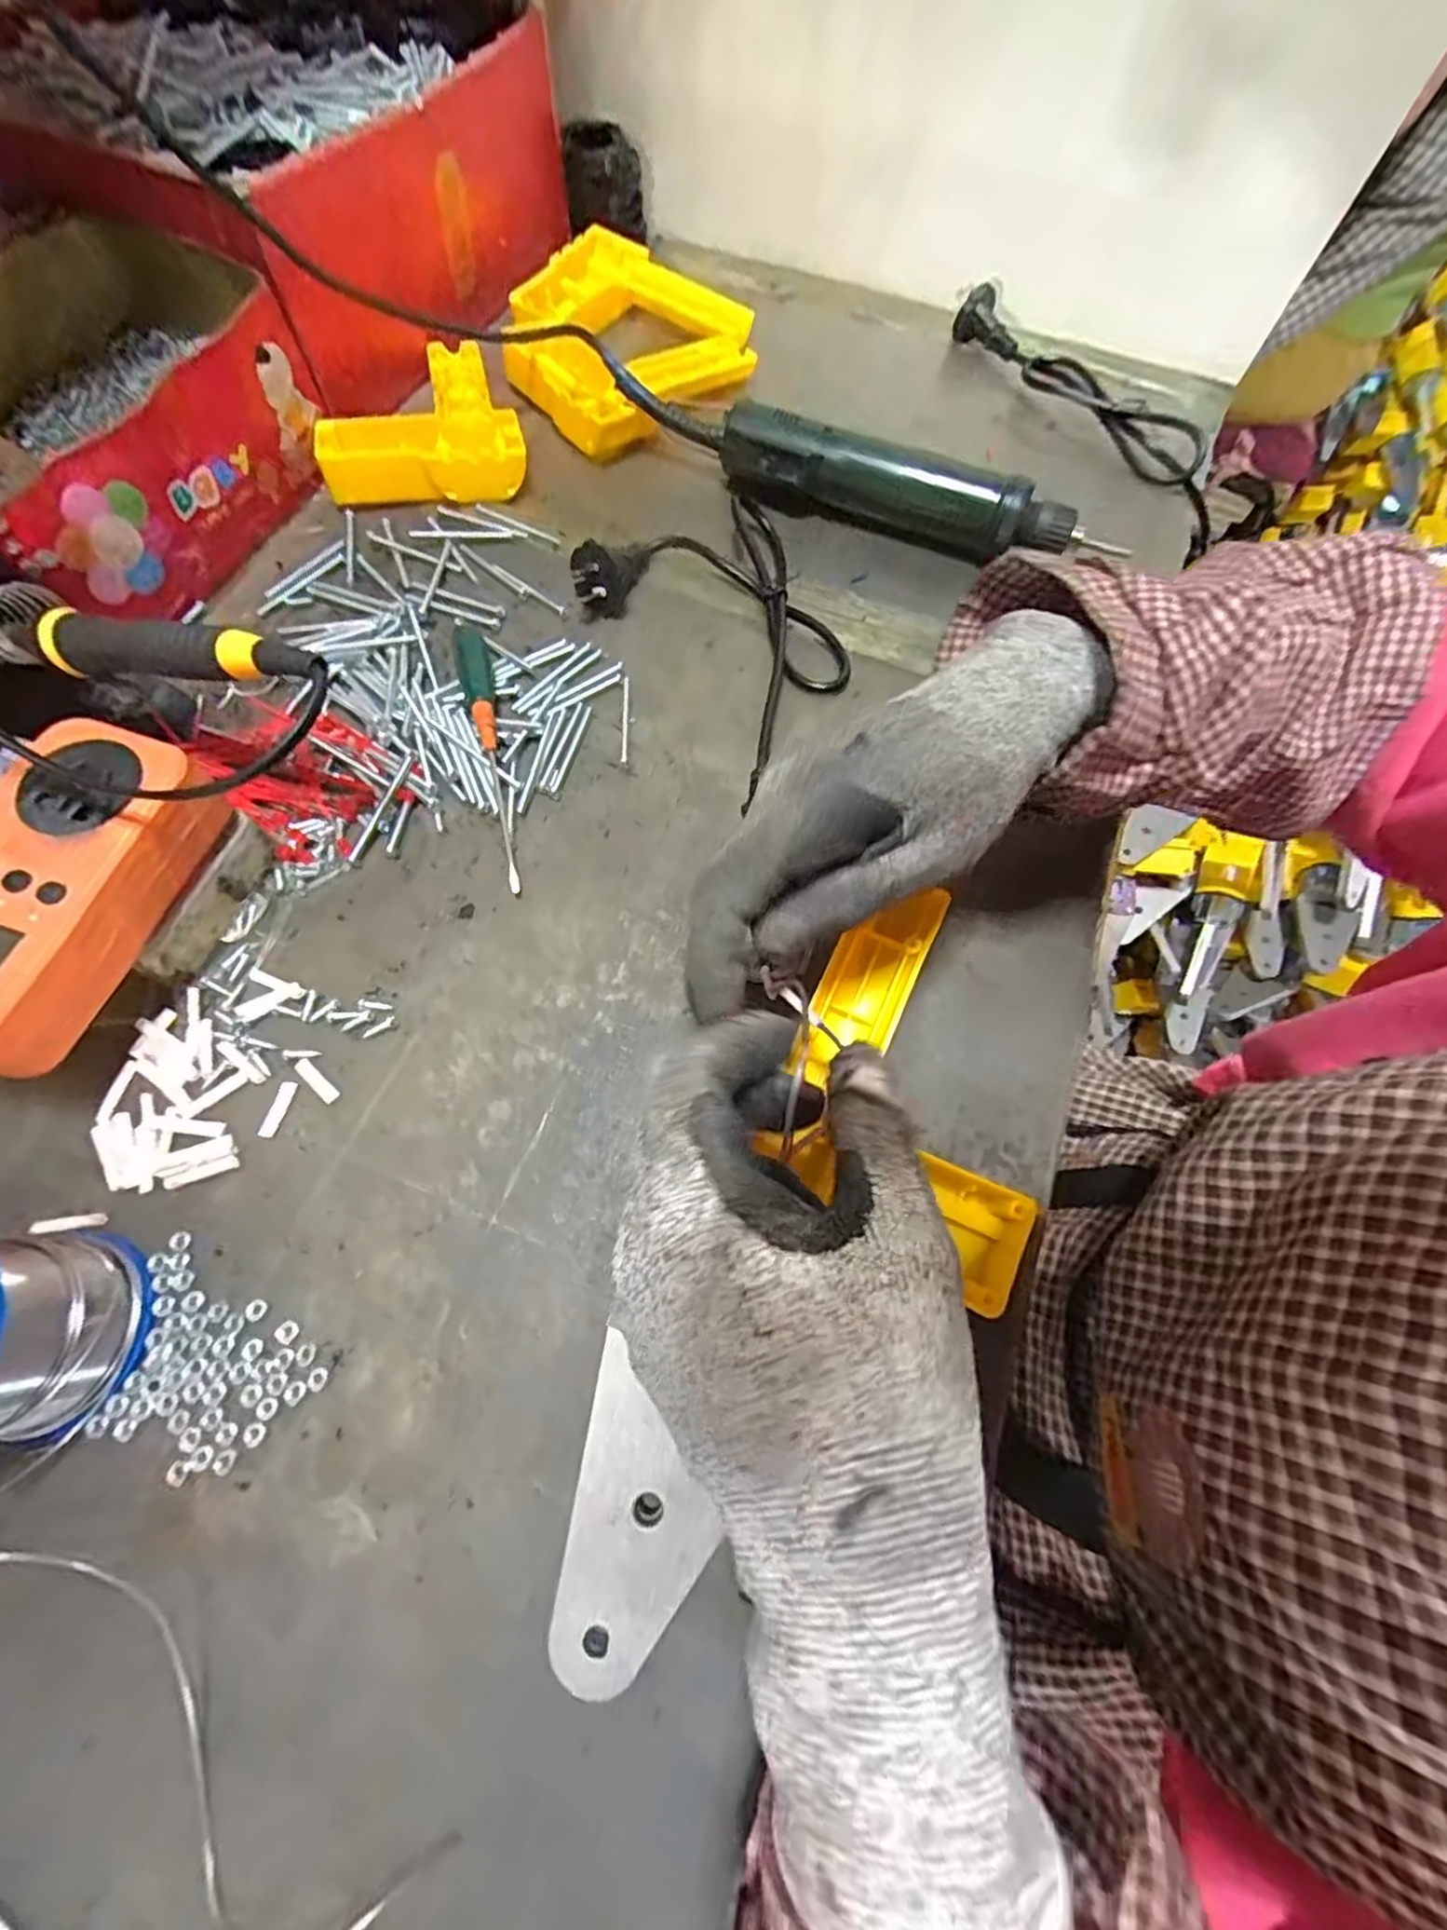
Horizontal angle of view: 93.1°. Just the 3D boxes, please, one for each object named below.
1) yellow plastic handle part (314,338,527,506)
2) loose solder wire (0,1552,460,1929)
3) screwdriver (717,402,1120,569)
[{"bbox_3d":[-0.192,-0.346,0.428,0.113,0.025,0.146,-15,69,-9],"label":"yellow plastic handle part"},{"bbox_3d":[-0.165,0.224,0.198,0.181,0.011,0.042,24,63,12],"label":"loose solder wire"},{"bbox_3d":[0.110,-0.281,0.412,0.230,0.044,0.033,20,68,6],"label":"screwdriver"}]

